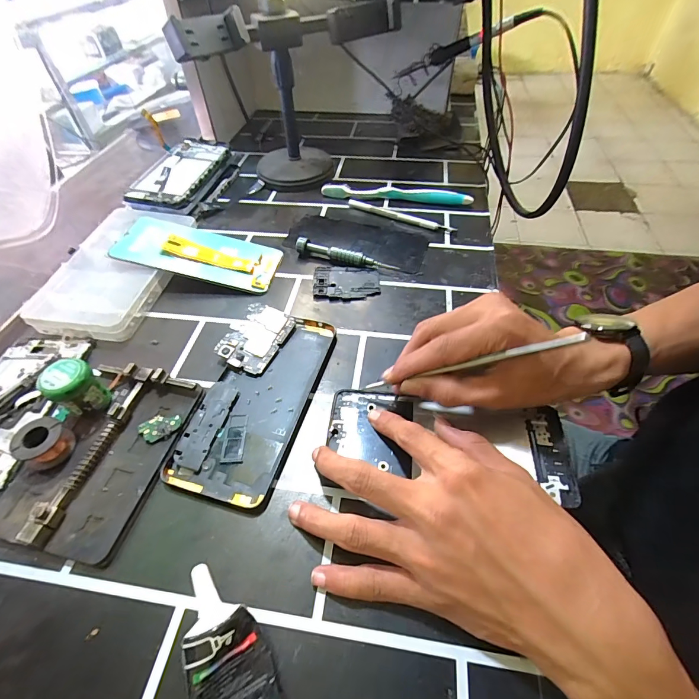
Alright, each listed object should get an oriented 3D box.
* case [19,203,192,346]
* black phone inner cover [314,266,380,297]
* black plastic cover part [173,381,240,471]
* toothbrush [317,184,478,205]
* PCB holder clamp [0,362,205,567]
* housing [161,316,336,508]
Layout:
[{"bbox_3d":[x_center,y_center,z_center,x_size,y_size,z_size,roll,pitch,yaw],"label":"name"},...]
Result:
[{"bbox_3d":[-0.234,-0.087,0.384,0.106,0.031,0.177,5,51,7],"label":"case"},{"bbox_3d":[-0.003,-0.068,0.374,0.065,0.005,0.044,4,51,6],"label":"black phone inner cover"},{"bbox_3d":[-0.104,0.053,0.271,0.022,0.004,0.066,20,55,2],"label":"black plastic cover part"},{"bbox_3d":[0.059,-0.197,0.472,0.186,0.015,0.016,5,51,7],"label":"toothbrush"},{"bbox_3d":[-0.170,0.068,0.256,0.089,0.020,0.124,9,51,10],"label":"PCB holder clamp"},{"bbox_3d":[-0.069,0.035,0.290,0.071,0.006,0.161,12,52,13],"label":"housing"}]

